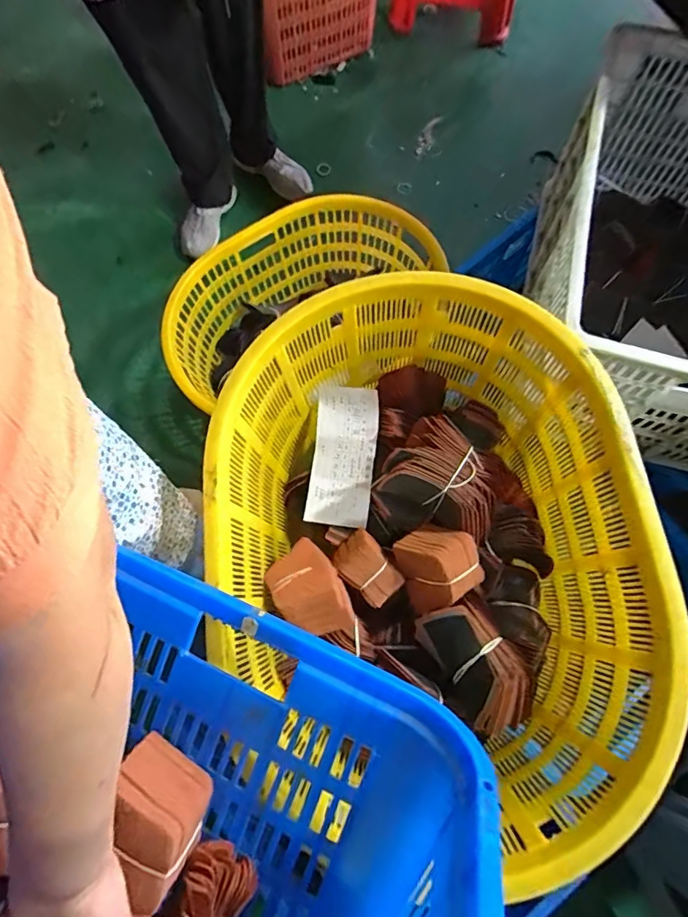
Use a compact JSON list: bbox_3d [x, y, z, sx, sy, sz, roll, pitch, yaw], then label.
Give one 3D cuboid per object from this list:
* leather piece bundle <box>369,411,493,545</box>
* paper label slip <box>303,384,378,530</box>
[{"bbox_3d":[0.132,0.028,0.676,0.155,0.098,0.155,22,73,8],"label":"leather piece bundle"},{"bbox_3d":[-0.003,-0.003,0.735,0.094,0.020,0.204,6,88,15],"label":"paper label slip"}]

